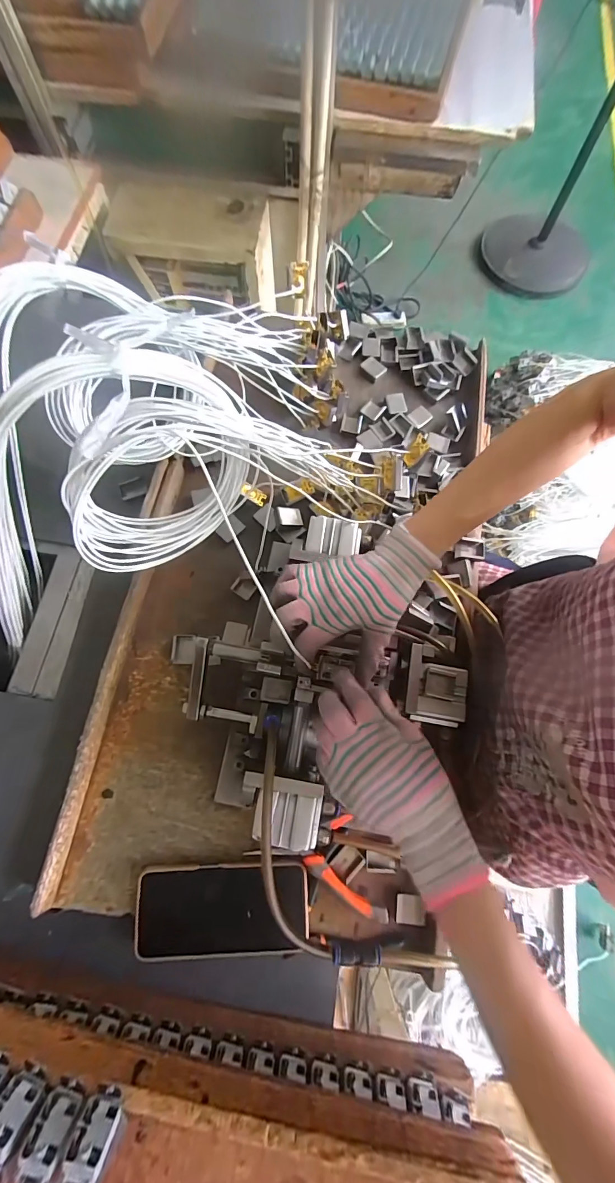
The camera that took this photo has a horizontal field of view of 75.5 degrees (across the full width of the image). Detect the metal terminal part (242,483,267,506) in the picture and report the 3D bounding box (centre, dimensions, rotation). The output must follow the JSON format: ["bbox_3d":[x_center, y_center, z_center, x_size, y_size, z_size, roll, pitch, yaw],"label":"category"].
[{"bbox_3d":[-0.068,-0.122,0.500,0.033,0.010,0.014,30,74,-19],"label":"metal terminal part"}]

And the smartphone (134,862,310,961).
[{"bbox_3d":[-0.081,0.306,0.382,0.161,0.015,0.076,-3,74,-1],"label":"smartphone"}]

